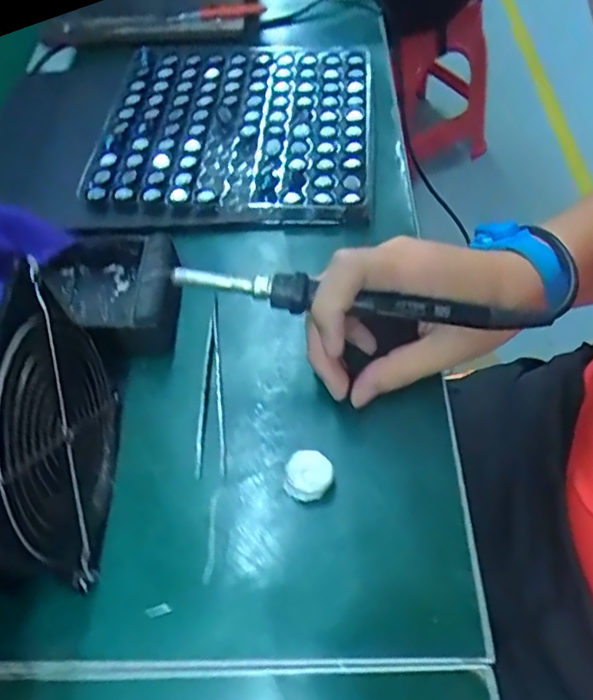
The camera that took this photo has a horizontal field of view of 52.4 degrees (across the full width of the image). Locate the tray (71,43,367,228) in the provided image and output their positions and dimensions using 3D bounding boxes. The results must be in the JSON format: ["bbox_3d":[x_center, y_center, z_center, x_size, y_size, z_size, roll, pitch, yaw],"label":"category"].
[{"bbox_3d":[-0.045,-0.186,0.482,0.207,0.024,0.222,0,55,6],"label":"tray"}]

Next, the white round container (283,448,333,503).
[{"bbox_3d":[0.007,0.067,0.320,0.025,0.015,0.025,-3,55,4],"label":"white round container"}]

